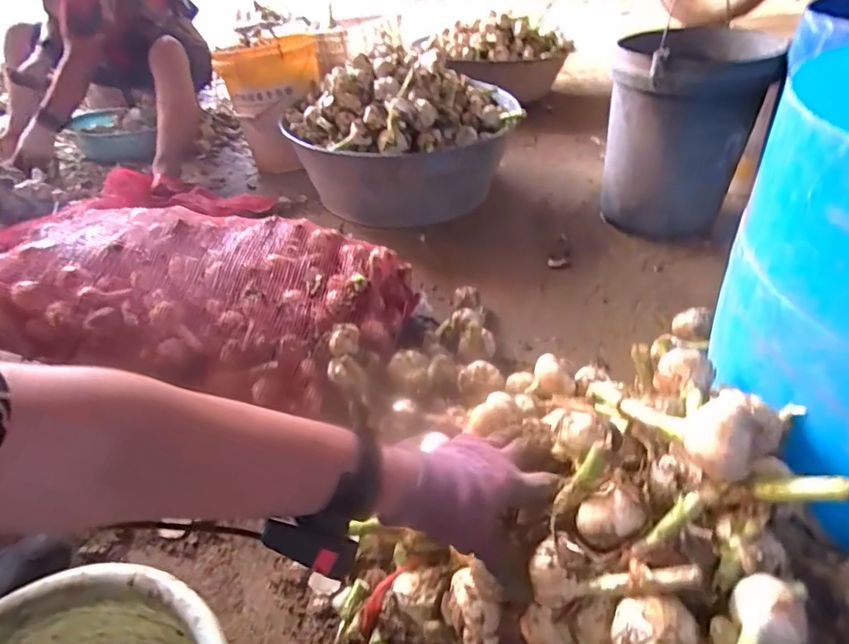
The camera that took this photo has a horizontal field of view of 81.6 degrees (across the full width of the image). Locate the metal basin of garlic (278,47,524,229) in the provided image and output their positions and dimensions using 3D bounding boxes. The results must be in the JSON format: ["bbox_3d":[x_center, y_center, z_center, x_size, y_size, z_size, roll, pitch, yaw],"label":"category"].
[{"bbox_3d":[-0.072,-0.462,1.211,0.538,0.286,0.490,-3,40,2],"label":"metal basin of garlic"}]

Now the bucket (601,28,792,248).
[{"bbox_3d":[0.542,-0.399,1.070,0.288,0.378,0.305,10,42,17],"label":"bucket"}]

